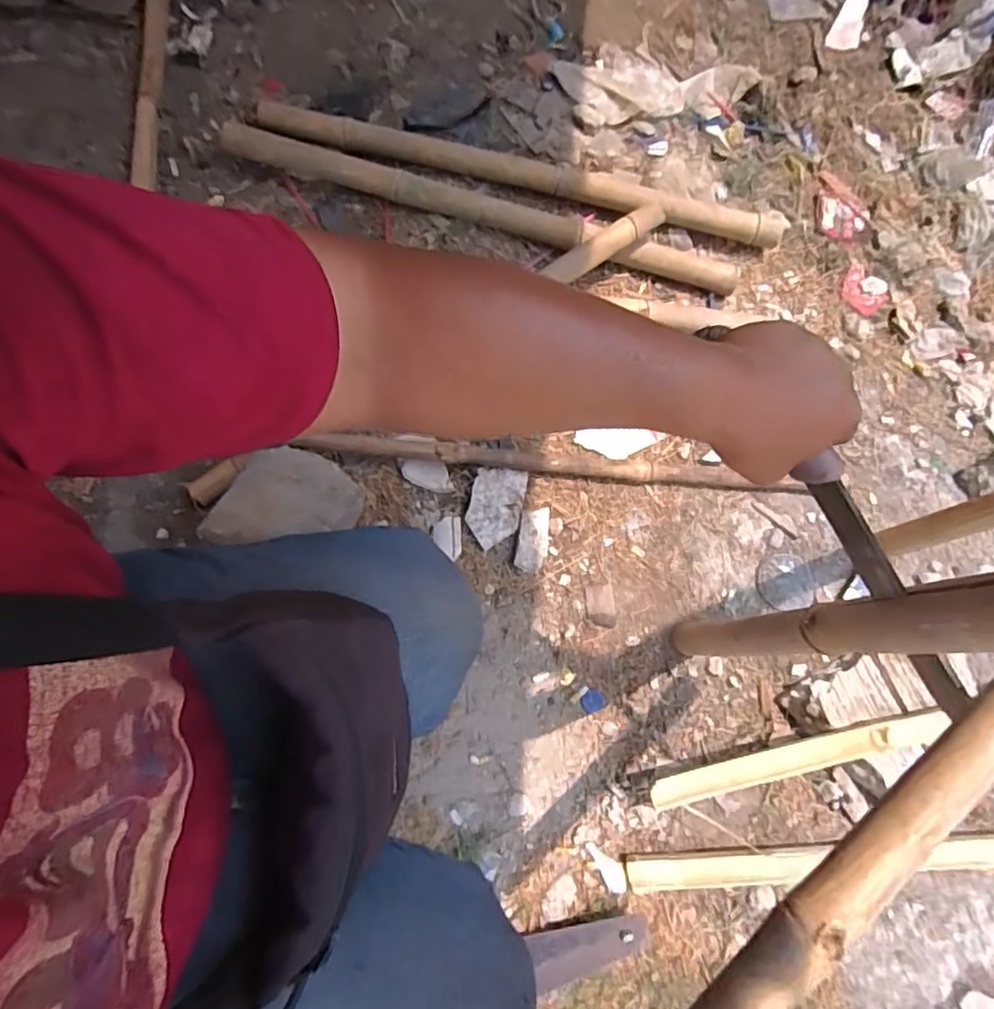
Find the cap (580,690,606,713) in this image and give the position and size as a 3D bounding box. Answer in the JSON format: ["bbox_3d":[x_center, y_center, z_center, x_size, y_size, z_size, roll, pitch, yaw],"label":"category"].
[{"bbox_3d":[0.139,0.286,0.859,0.037,0.006,0.032,-4,72,-7],"label":"cap"}]

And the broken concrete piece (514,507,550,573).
[{"bbox_3d":[0.056,0.052,0.905,0.046,0.025,0.100,11,71,-2],"label":"broken concrete piece"}]

